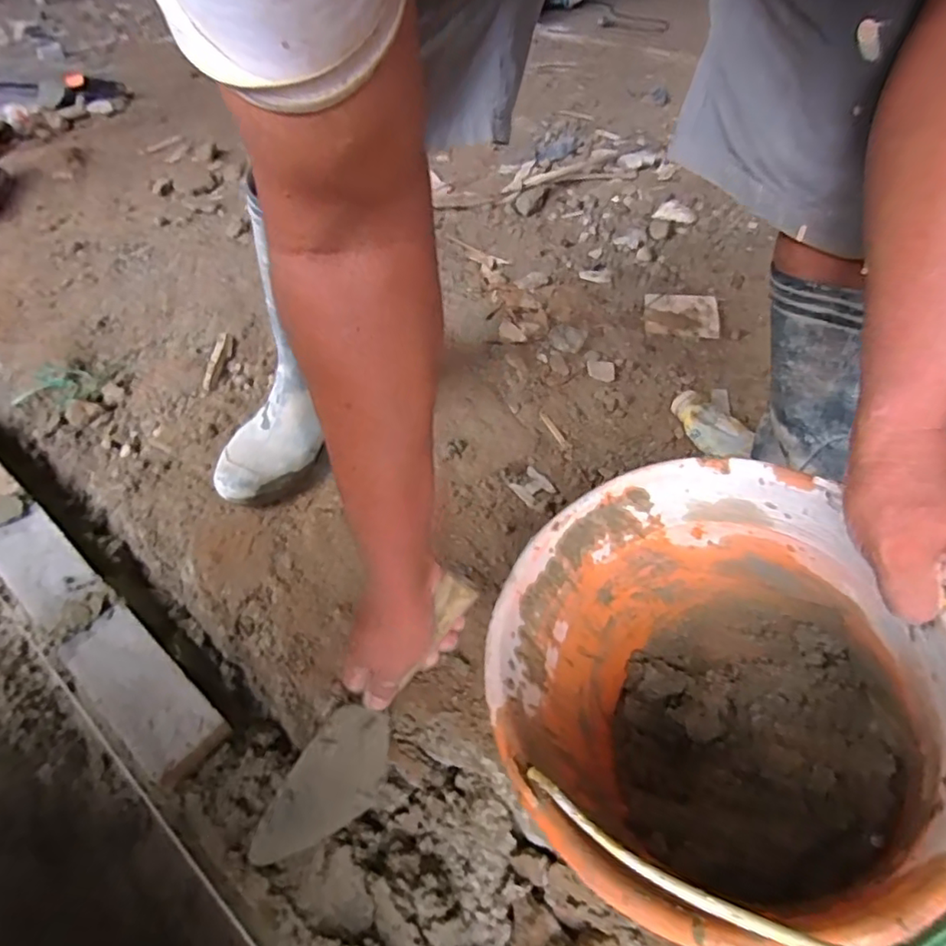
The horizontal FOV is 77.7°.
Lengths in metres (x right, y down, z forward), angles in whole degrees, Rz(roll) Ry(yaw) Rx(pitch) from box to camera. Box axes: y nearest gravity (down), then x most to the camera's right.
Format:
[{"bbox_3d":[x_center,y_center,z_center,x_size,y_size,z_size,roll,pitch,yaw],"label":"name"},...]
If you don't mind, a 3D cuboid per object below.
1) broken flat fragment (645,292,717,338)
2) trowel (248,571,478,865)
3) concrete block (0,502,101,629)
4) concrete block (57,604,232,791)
[{"bbox_3d":[0.339,-0.261,0.959,0.113,0.011,0.106,7,52,8],"label":"broken flat fragment"},{"bbox_3d":[-0.090,0.214,0.505,0.087,0.049,0.316,44,106,30],"label":"trowel"},{"bbox_3d":[-0.511,0.114,0.703,0.187,0.051,0.074,33,59,25],"label":"concrete block"},{"bbox_3d":[-0.335,0.221,0.597,0.195,0.041,0.072,33,60,25],"label":"concrete block"}]

